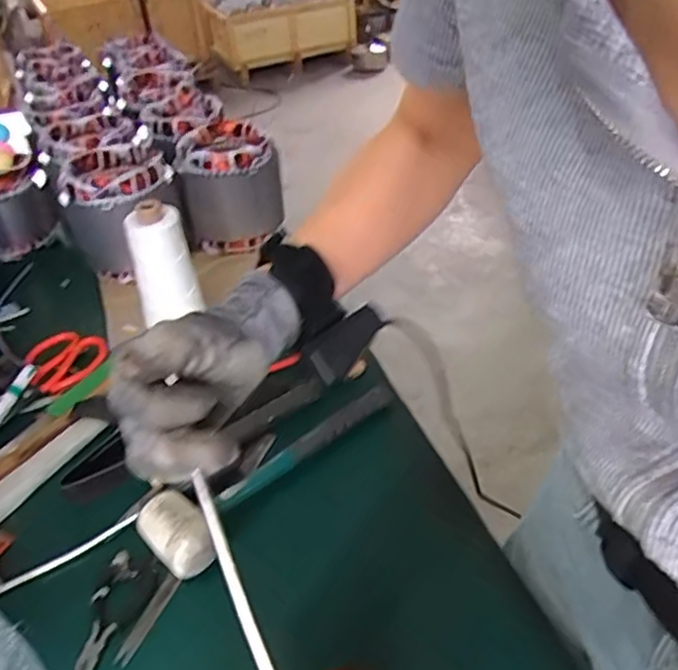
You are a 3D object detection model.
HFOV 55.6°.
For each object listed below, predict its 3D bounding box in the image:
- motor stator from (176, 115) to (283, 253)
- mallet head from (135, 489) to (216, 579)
[{"bbox_3d":[-0.163,-0.225,0.984,0.141,0.148,0.134,-11,38,-6],"label":"motor stator"},{"bbox_3d":[-0.142,0.174,0.566,0.049,0.043,0.076,-32,45,-30],"label":"mallet head"}]

